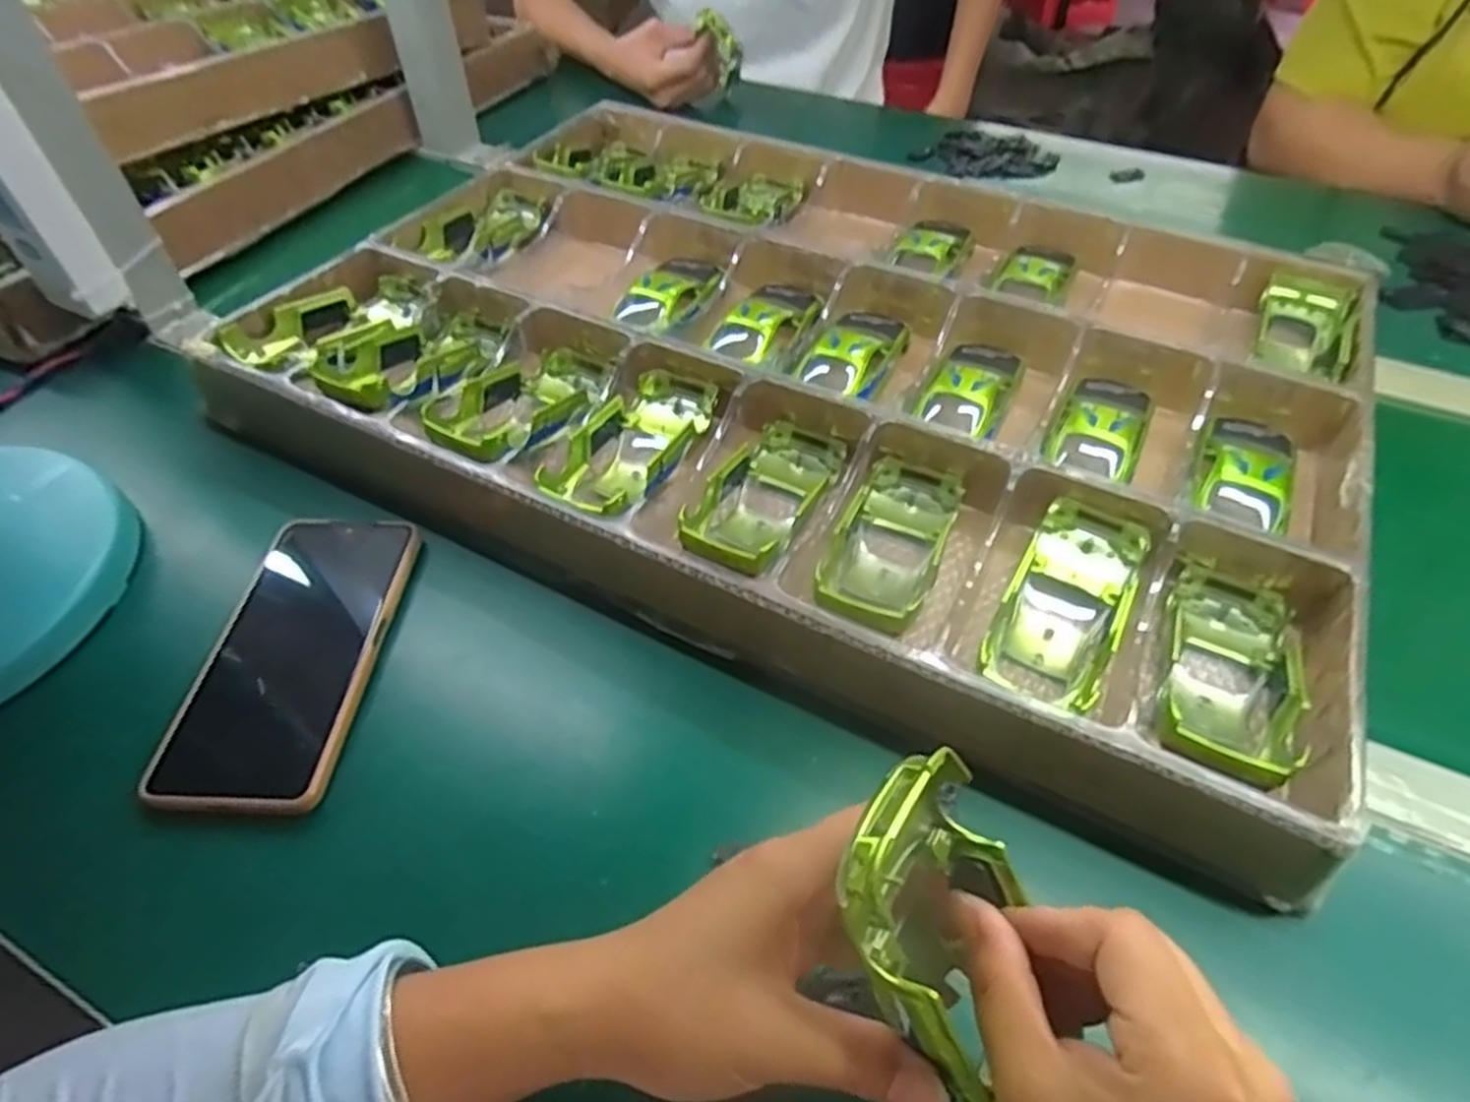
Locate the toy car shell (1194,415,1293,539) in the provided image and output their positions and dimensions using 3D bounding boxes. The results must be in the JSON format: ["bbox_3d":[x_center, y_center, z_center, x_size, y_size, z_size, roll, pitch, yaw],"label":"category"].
[{"bbox_3d":[0.295,-0.049,0.452,0.048,0.027,0.098,24,53,20],"label":"toy car shell"}]

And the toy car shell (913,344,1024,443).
[{"bbox_3d":[0.151,-0.105,0.501,0.050,0.027,0.093,22,53,18],"label":"toy car shell"}]

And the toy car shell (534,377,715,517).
[{"bbox_3d":[-0.059,-0.061,0.465,0.056,0.039,0.134,17,51,15],"label":"toy car shell"}]

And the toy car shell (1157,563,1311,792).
[{"bbox_3d":[0.227,0.058,0.364,0.057,0.035,0.133,23,39,19],"label":"toy car shell"}]

